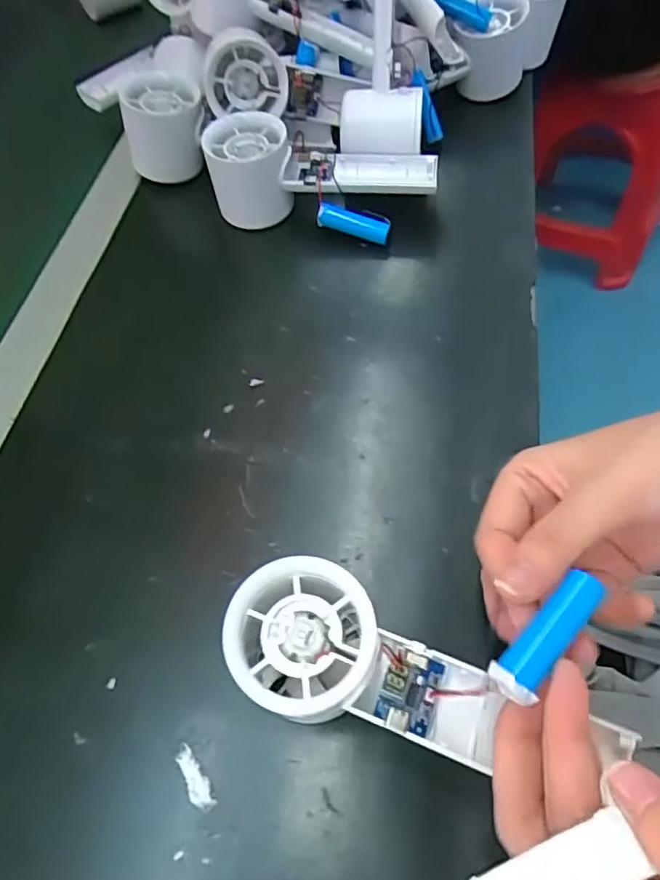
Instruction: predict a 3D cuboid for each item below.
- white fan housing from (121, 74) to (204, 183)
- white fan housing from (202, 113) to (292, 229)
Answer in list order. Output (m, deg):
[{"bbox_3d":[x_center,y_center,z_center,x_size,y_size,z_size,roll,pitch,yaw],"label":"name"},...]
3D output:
[{"bbox_3d":[-0.121,-0.230,0.434,0.057,0.063,0.051,2,59,5],"label":"white fan housing"},{"bbox_3d":[-0.055,-0.185,0.406,0.053,0.062,0.055,-4,59,2],"label":"white fan housing"}]

